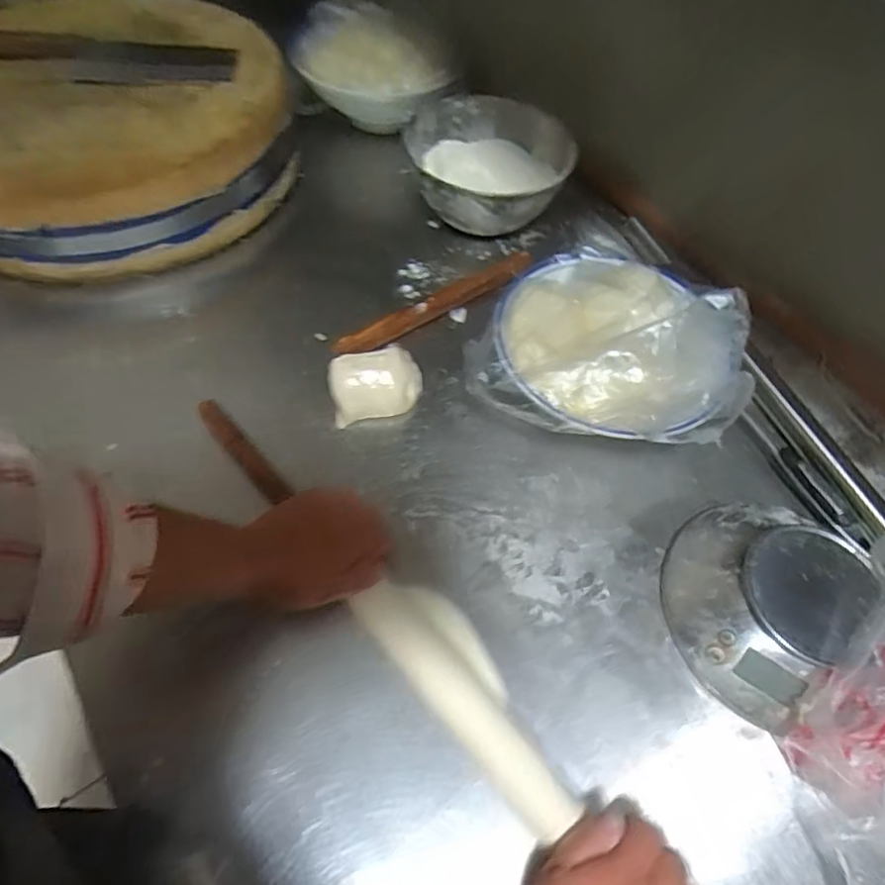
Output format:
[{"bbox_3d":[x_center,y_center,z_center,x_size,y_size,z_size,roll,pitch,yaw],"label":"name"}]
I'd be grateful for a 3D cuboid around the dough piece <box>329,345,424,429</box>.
[{"bbox_3d":[-0.067,-0.059,0.575,0.093,0.046,0.058,-13,60,-10],"label":"dough piece"}]

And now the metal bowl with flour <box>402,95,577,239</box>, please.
[{"bbox_3d":[0.058,-0.340,0.707,0.178,0.096,0.184,1,59,-2],"label":"metal bowl with flour"}]

